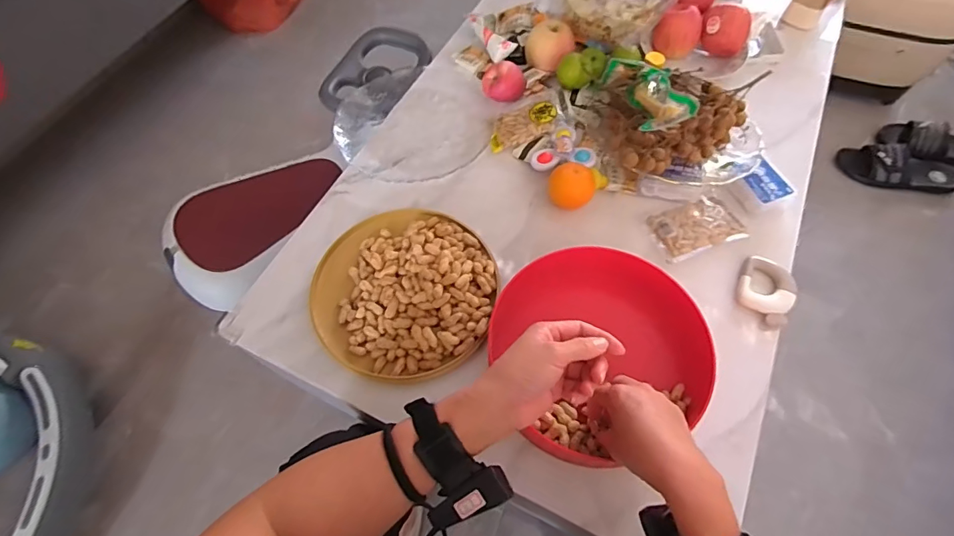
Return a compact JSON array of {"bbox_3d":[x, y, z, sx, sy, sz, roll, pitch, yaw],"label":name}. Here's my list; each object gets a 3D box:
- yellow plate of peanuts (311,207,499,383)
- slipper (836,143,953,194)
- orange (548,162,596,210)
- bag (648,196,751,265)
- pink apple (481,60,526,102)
[{"bbox_3d":[-0.092,0.018,0.590,0.225,0.037,0.233,-1,62,1],"label":"yellow plate of peanuts"},{"bbox_3d":[1.042,-0.246,1.129,0.247,0.092,0.110,19,64,12],"label":"slipper"},{"bbox_3d":[0.133,-0.111,0.658,0.062,0.055,0.055,13,63,8],"label":"orange"},{"bbox_3d":[0.306,-0.058,0.652,0.126,0.022,0.081,-18,63,-8],"label":"bag"},{"bbox_3d":[0.043,-0.296,0.752,0.066,0.055,0.058,9,62,7],"label":"pink apple"}]

